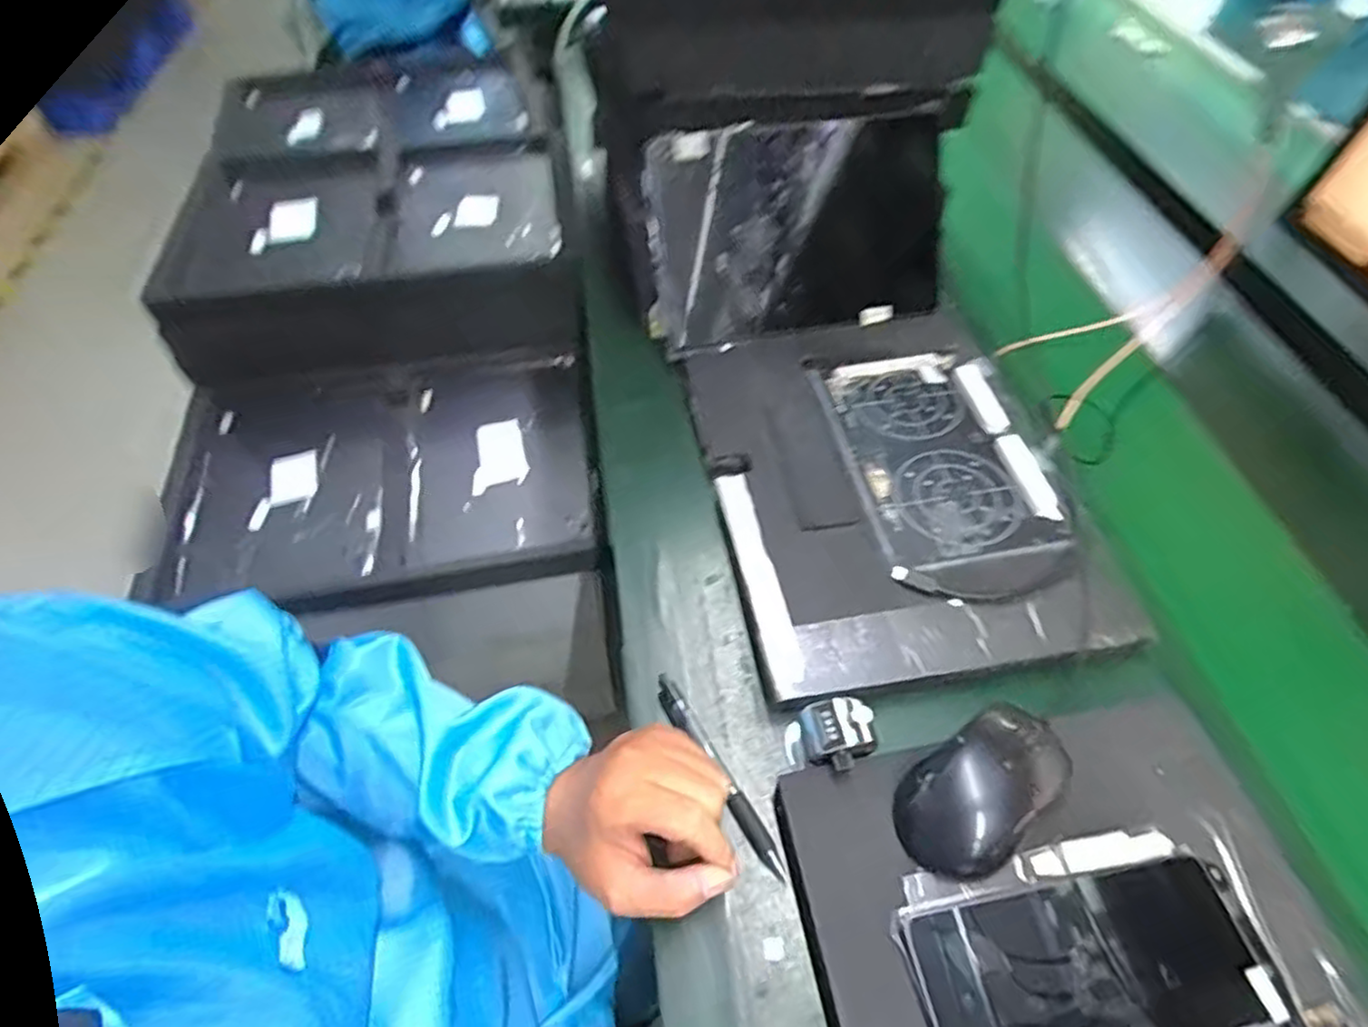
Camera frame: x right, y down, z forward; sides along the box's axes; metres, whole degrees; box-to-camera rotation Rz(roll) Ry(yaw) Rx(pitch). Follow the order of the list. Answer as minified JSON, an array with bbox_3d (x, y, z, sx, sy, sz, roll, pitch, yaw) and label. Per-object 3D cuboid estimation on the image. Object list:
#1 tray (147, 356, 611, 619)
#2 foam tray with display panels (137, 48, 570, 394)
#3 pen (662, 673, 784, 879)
[{"bbox_3d":[-0.293,-0.039,0.718,0.407,0.057,0.282,-7,55,-8],"label":"tray"},{"bbox_3d":[-0.368,-0.376,0.869,0.389,0.149,0.517,-8,54,-6],"label":"foam tray with display panels"},{"bbox_3d":[0.020,0.161,0.440,0.015,0.010,0.140,-25,60,-20],"label":"pen"}]

